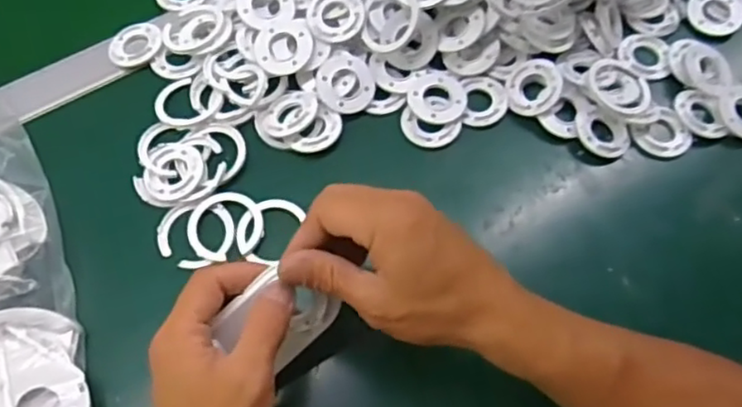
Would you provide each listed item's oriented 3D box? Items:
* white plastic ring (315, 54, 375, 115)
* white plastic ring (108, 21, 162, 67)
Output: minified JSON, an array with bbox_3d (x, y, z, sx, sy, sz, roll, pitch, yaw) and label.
[{"bbox_3d":[-0.019,-0.091,0.489,0.043,0.005,0.044,0,88,-11],"label":"white plastic ring"},{"bbox_3d":[-0.187,-0.127,0.514,0.041,0.006,0.040,0,63,-1],"label":"white plastic ring"}]

